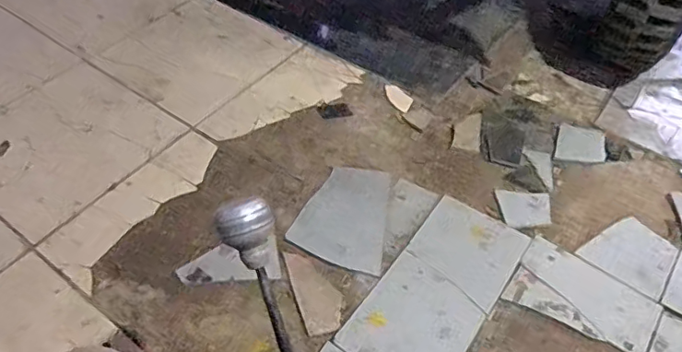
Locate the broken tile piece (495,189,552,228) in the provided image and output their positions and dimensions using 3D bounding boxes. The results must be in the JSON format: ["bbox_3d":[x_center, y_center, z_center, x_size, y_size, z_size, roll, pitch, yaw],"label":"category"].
[{"bbox_3d":[0.391,0.067,1.124,0.110,0.009,0.098,-1,51,-1],"label":"broken tile piece"}]

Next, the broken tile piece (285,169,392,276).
[{"bbox_3d":[0.021,0.077,1.101,0.184,0.015,0.239,18,53,14],"label":"broken tile piece"}]

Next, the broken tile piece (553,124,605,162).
[{"bbox_3d":[0.563,-0.072,1.249,0.109,0.006,0.134,17,53,13],"label":"broken tile piece"}]

